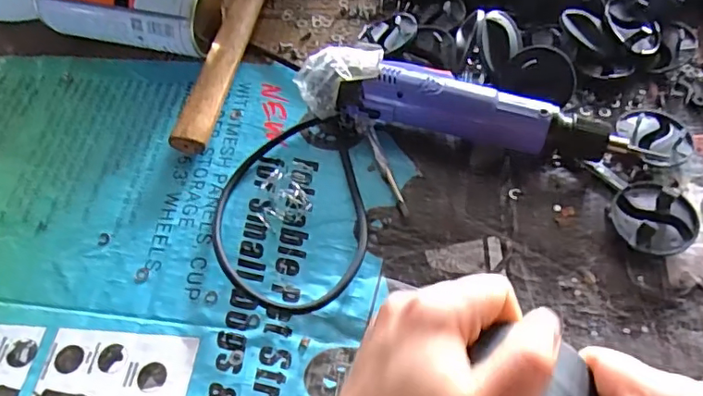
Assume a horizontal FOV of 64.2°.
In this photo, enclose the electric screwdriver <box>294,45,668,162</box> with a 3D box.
[{"bbox_3d":[0.089,-0.071,0.443,0.266,0.054,0.057,11,57,9],"label":"electric screwdriver"}]

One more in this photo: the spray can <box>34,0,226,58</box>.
[{"bbox_3d":[-0.204,-0.172,0.514,0.166,0.069,0.065,11,57,9],"label":"spray can"}]

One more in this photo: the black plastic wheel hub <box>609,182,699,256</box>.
[{"bbox_3d":[0.216,0.015,0.402,0.053,0.020,0.055,-1,56,2],"label":"black plastic wheel hub"}]

